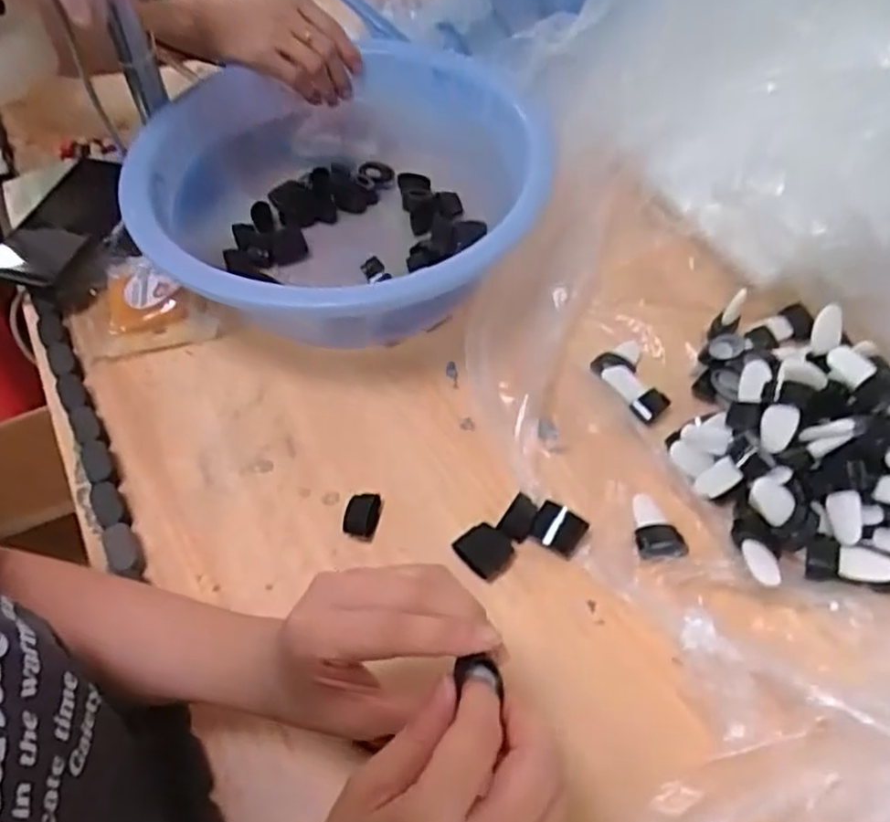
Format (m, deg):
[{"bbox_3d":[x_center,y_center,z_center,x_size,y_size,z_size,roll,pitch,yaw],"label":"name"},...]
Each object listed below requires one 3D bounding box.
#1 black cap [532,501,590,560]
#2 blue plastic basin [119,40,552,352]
[{"bbox_3d":[0.076,0.080,0.483,0.035,0.020,0.026,27,60,19],"label":"black cap"},{"bbox_3d":[-0.079,-0.177,0.601,0.319,0.106,0.312,-1,55,1],"label":"blue plastic basin"}]

